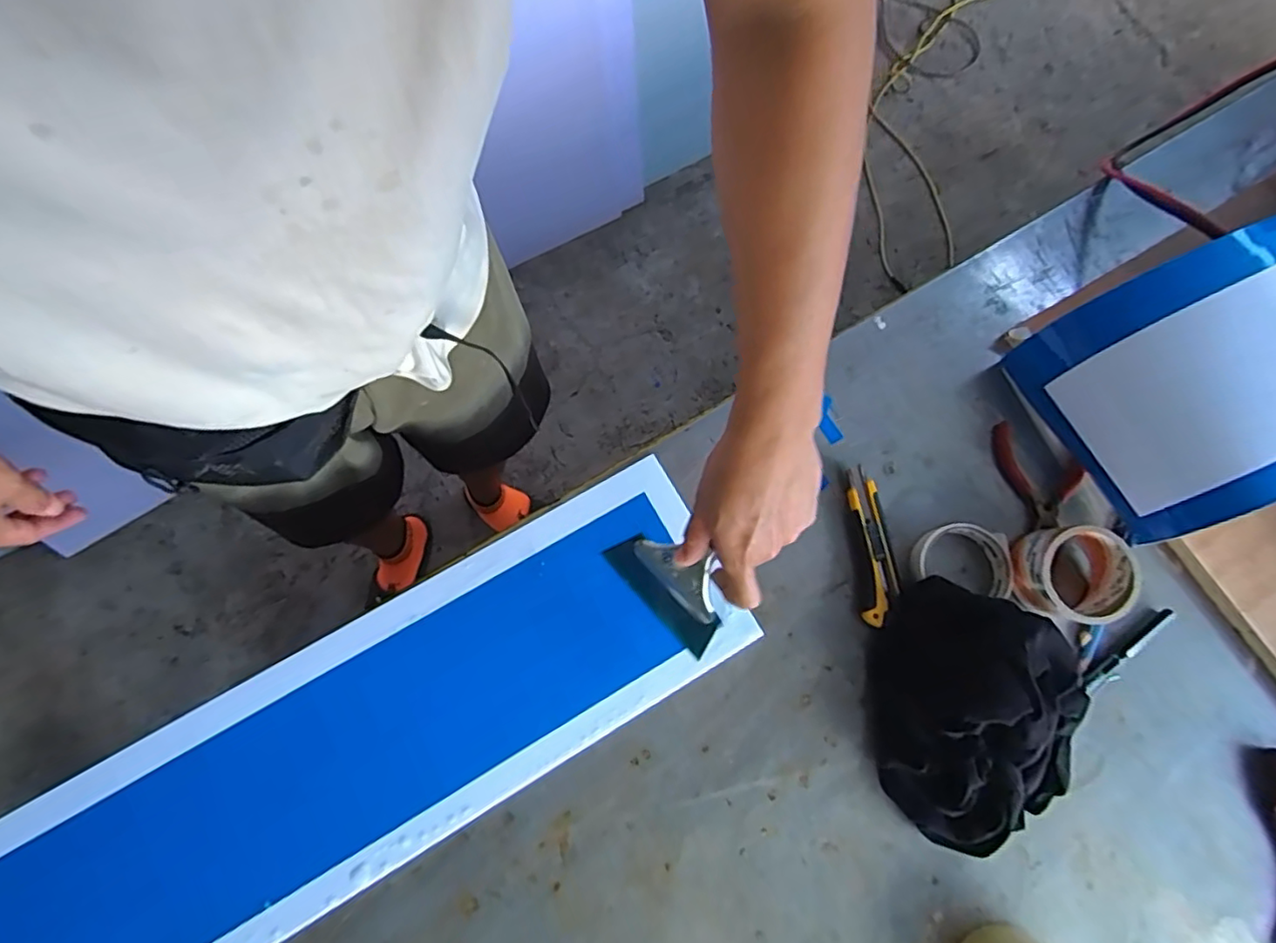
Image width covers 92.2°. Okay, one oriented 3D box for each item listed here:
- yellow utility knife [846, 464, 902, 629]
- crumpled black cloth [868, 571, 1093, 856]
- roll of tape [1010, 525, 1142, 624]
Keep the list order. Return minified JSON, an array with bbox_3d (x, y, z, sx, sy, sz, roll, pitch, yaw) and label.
[{"bbox_3d":[0.223,0.070,0.587,0.033,0.021,0.146,-2,74,-2],"label":"yellow utility knife"},{"bbox_3d":[0.288,0.207,0.522,0.152,0.079,0.206,10,74,1],"label":"crumpled black cloth"},{"bbox_3d":[0.396,0.095,0.564,0.086,0.053,0.083,0,74,-2],"label":"roll of tape"}]

